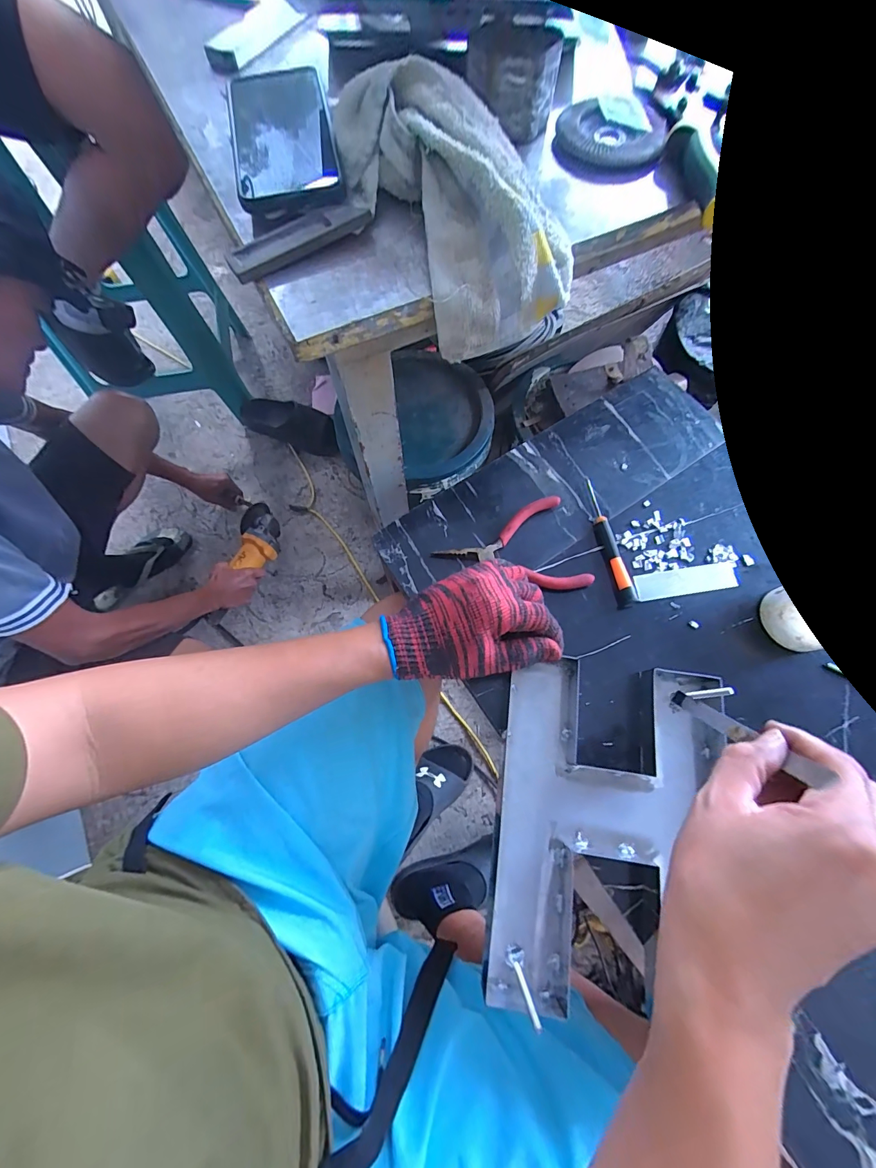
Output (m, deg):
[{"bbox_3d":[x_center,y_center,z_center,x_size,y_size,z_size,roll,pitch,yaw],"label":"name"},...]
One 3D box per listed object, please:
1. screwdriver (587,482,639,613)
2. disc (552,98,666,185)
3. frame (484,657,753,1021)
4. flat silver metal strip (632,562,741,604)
[{"bbox_3d":[0.174,-0.045,0.418,0.015,0.012,0.139,-9,71,-3],"label":"screwdriver"},{"bbox_3d":[0.149,-0.387,0.363,0.091,0.020,0.088,7,71,2],"label":"disc"},{"bbox_3d":[0.142,0.193,0.336,0.182,0.024,0.255,9,71,3],"label":"frame"},{"bbox_3d":[0.248,-0.003,0.412,0.102,0.004,0.027,-9,71,-3],"label":"flat silver metal strip"}]

